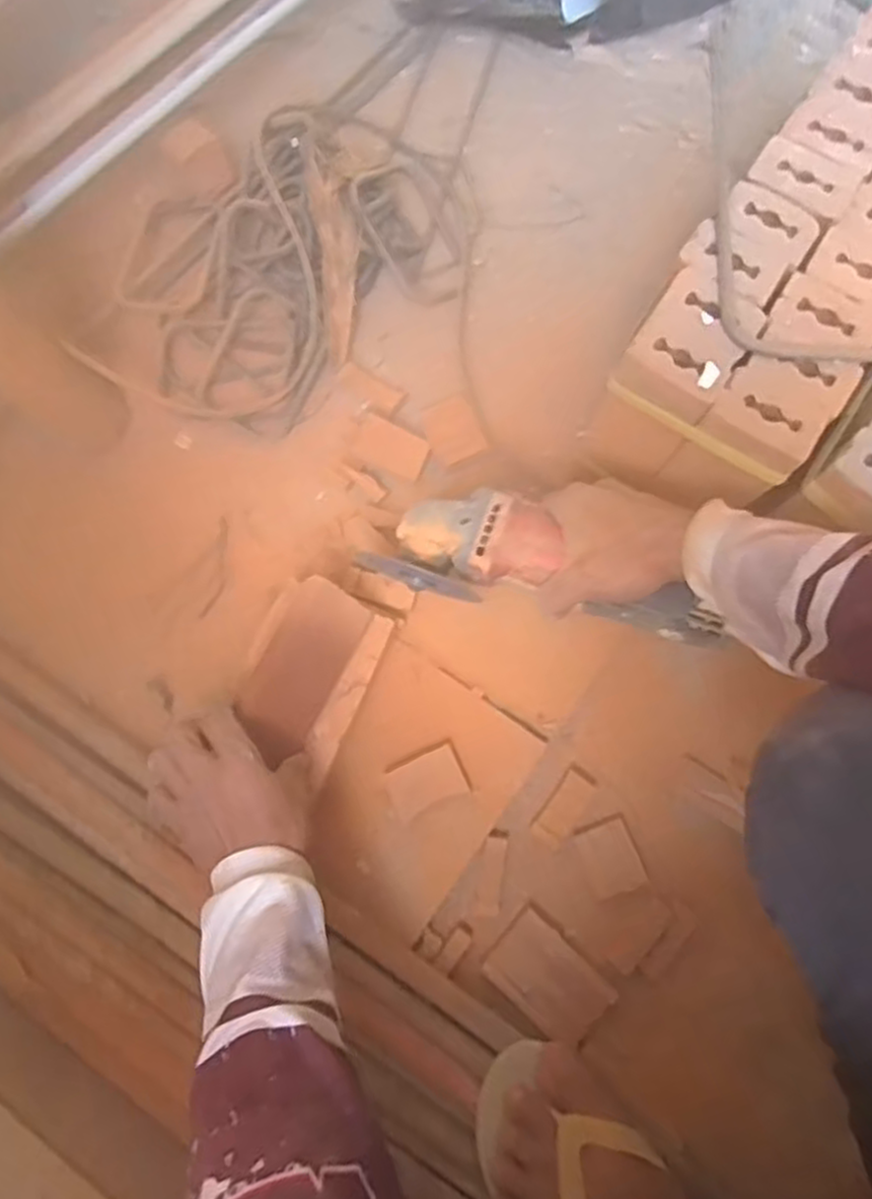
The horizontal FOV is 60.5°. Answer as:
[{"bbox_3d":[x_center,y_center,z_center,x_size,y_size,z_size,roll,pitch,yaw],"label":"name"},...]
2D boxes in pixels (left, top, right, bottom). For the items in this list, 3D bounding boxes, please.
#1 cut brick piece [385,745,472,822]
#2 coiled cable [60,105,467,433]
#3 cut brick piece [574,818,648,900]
[{"bbox_3d":[-0.008,0.152,0.622,0.061,0.016,0.042,-26,79,-4],"label":"cut brick piece"},{"bbox_3d":[-0.138,-0.325,0.690,0.371,0.070,0.246,-36,80,-6],"label":"coiled cable"},{"bbox_3d":[0.145,0.214,0.617,0.045,0.010,0.054,-20,79,-3],"label":"cut brick piece"}]

